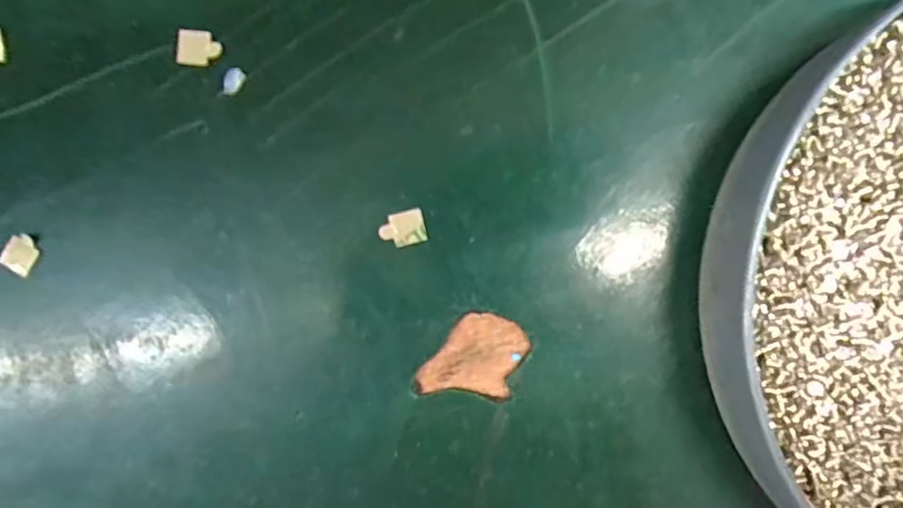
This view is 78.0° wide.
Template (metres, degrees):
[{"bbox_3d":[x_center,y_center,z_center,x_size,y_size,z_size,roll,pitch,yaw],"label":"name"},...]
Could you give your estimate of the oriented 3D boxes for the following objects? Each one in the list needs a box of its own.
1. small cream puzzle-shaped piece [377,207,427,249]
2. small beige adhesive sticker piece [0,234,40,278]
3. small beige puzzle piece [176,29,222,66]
[{"bbox_3d":[-0.009,-0.005,0.106,0.009,0.004,0.006,-14,87,-2],"label":"small cream puzzle-shaped piece"},{"bbox_3d":[-0.083,0.000,0.107,0.006,0.004,0.008,36,104,-6],"label":"small beige adhesive sticker piece"},{"bbox_3d":[-0.048,-0.039,0.107,0.008,0.004,0.007,6,94,1],"label":"small beige puzzle piece"}]

